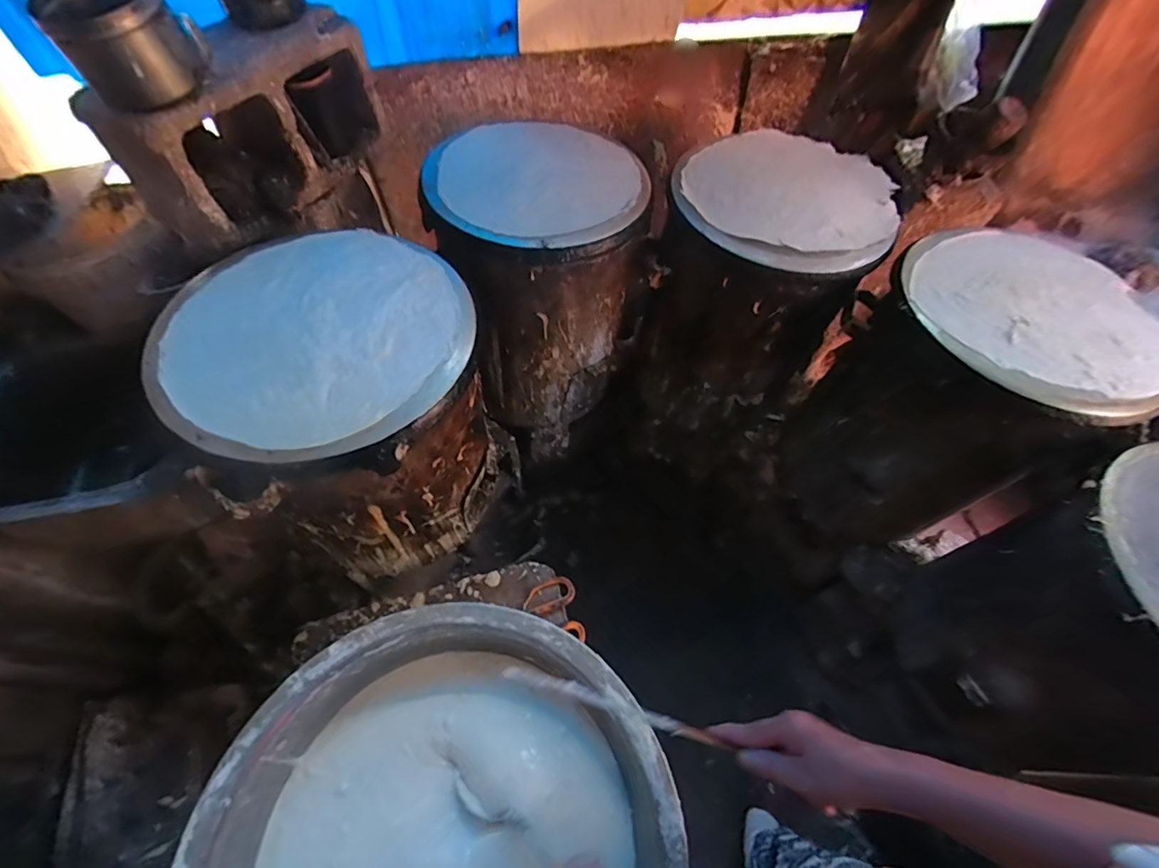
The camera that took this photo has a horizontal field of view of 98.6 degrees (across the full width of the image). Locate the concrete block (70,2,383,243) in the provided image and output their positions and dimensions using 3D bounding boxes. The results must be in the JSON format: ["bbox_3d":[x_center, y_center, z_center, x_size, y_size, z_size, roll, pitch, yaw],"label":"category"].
[{"bbox_3d":[-0.505,-0.499,0.784,0.178,0.189,0.377,30,61,14],"label":"concrete block"}]

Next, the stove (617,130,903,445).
[{"bbox_3d":[0.333,-0.249,1.096,0.362,0.627,0.363,-39,68,-24],"label":"stove"}]

